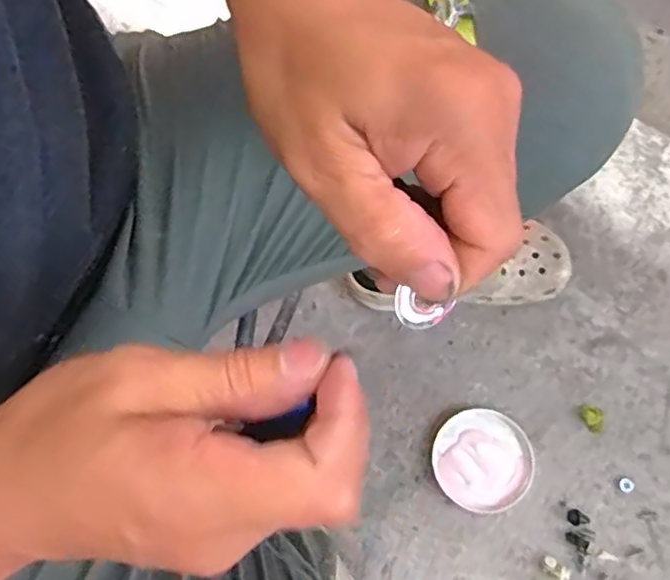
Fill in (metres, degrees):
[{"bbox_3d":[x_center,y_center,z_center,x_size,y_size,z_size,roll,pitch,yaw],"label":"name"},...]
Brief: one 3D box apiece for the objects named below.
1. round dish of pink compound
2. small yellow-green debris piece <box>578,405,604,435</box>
[{"bbox_3d":[0.161,0.186,0.686,0.104,0.014,0.105,0,72,0],"label":"round dish of pink compound"},{"bbox_3d":[0.288,0.143,0.699,0.022,0.010,0.034,-33,75,-10],"label":"small yellow-green debris piece"}]

